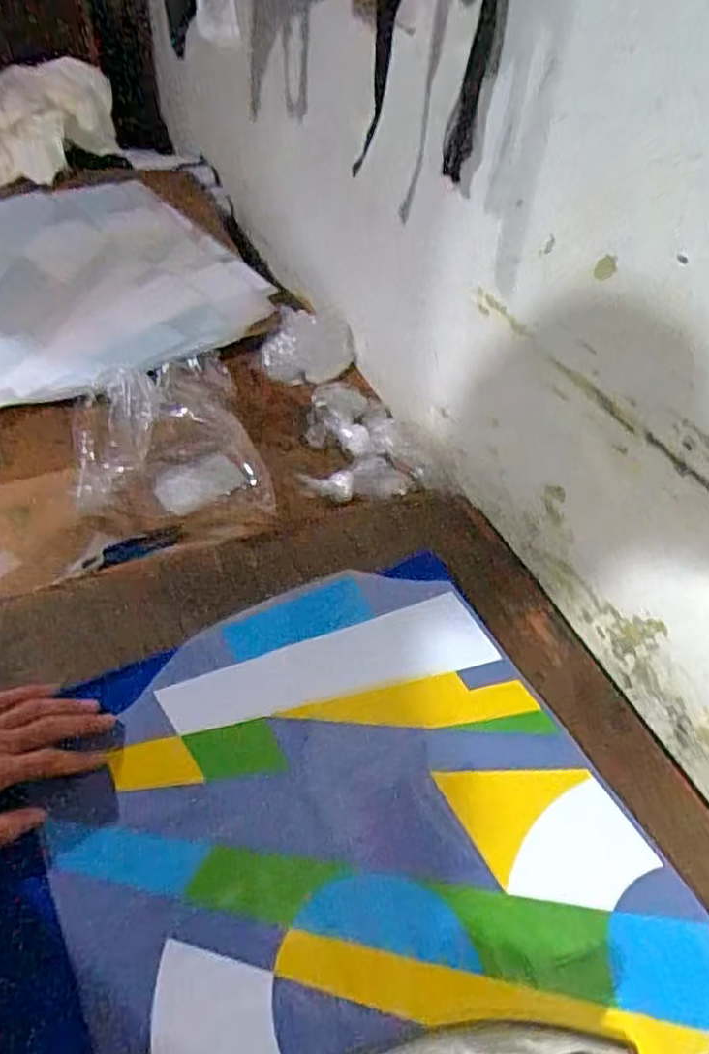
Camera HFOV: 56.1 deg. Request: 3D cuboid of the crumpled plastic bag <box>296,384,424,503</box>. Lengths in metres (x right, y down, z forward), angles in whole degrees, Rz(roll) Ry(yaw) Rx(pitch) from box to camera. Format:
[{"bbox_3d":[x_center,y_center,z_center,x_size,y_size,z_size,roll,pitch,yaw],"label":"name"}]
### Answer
[{"bbox_3d":[0.016,-0.121,0.893,0.165,0.041,0.217,5,47,-1],"label":"crumpled plastic bag"}]

